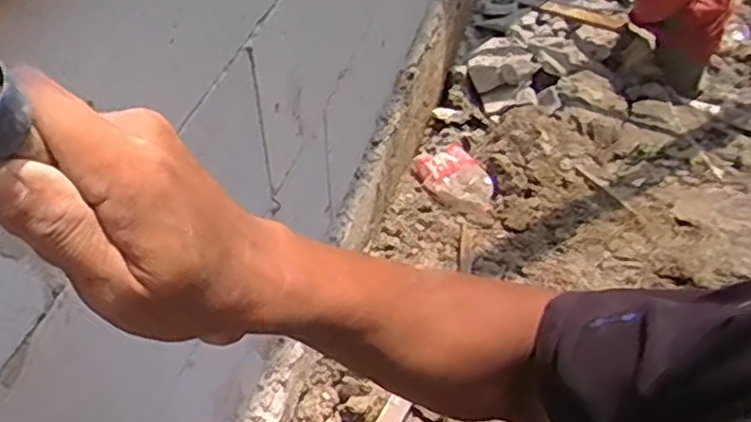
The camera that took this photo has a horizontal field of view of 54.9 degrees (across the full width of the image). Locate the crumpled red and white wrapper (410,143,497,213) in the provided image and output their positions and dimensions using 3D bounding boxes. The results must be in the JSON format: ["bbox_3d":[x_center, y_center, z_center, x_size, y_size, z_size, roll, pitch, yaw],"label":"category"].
[{"bbox_3d":[0.160,-0.062,1.383,0.113,0.034,0.178,-26,50,-22],"label":"crumpled red and white wrapper"}]

